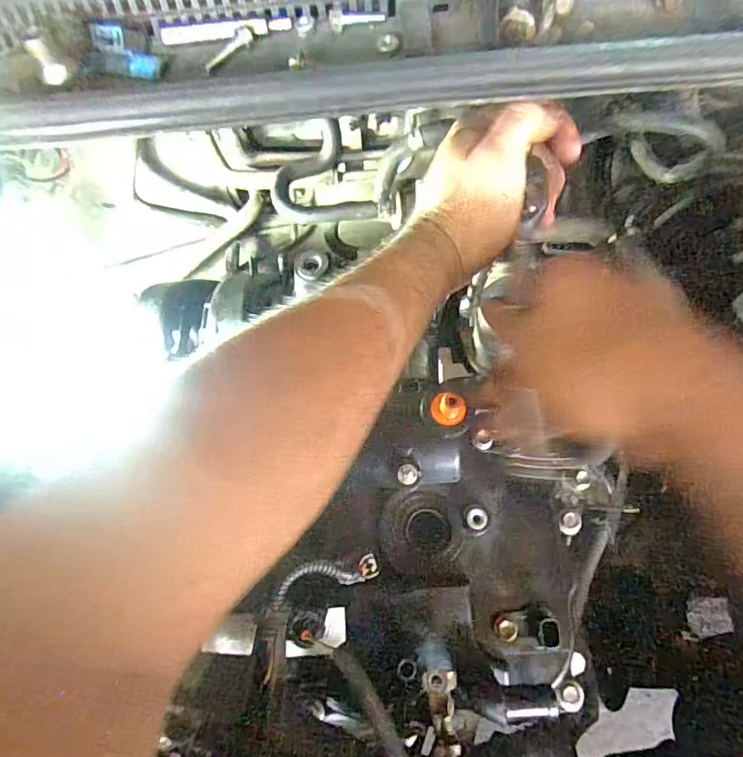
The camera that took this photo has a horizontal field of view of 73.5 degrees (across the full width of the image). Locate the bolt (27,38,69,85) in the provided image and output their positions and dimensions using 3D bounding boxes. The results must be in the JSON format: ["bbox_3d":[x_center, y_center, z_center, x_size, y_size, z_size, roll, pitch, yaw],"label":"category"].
[{"bbox_3d":[-0.168,-0.165,0.258,0.012,0.018,0.014,-30,66,-12],"label":"bolt"}]

